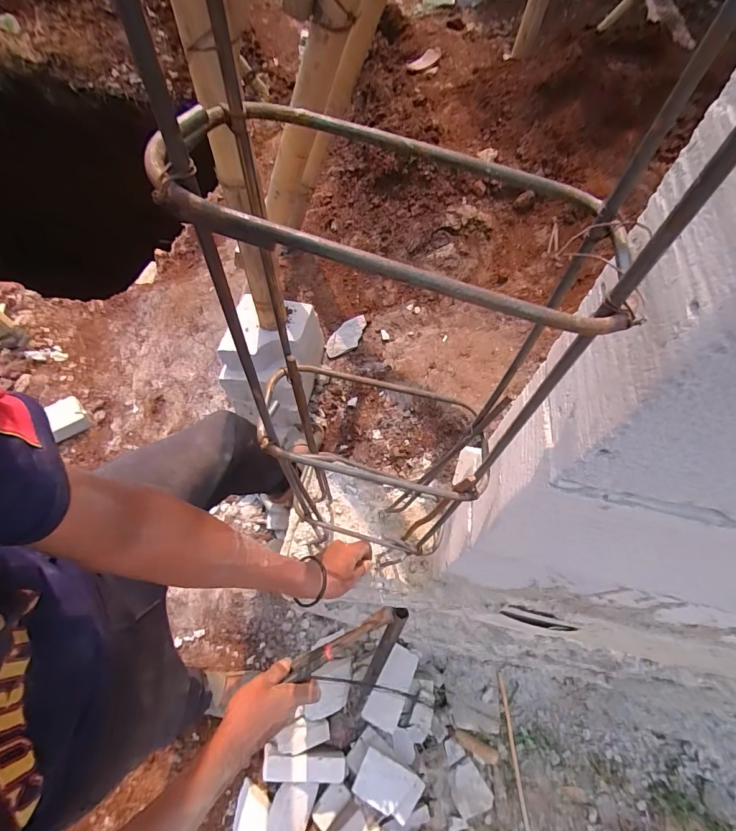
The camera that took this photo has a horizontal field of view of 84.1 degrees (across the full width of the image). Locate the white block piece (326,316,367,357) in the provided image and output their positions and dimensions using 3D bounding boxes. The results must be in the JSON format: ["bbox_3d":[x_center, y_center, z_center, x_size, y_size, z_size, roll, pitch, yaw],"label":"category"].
[{"bbox_3d":[-0.066,-0.261,1.351,0.078,0.033,0.172,39,81,20],"label":"white block piece"}]

